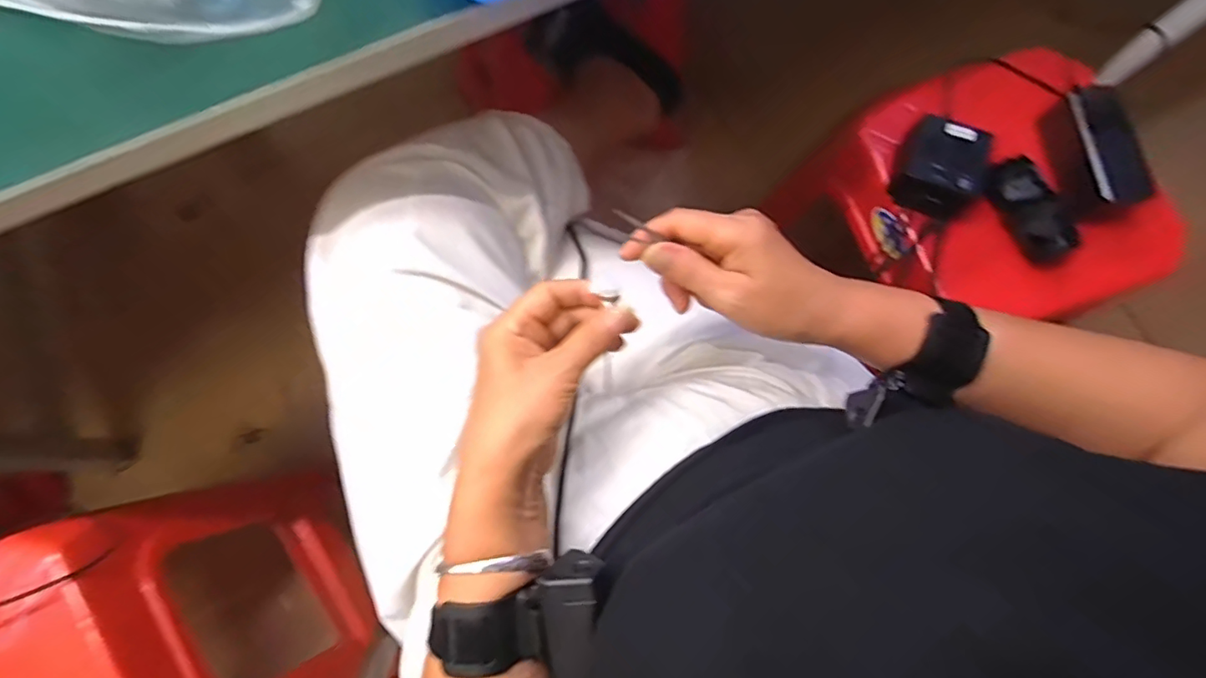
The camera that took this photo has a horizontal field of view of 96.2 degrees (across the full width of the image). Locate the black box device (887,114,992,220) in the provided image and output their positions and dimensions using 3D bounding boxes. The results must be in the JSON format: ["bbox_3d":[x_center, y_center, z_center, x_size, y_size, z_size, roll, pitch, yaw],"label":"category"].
[{"bbox_3d":[0.336,-0.173,0.543,0.080,0.053,0.074,23,77,4],"label":"black box device"}]

